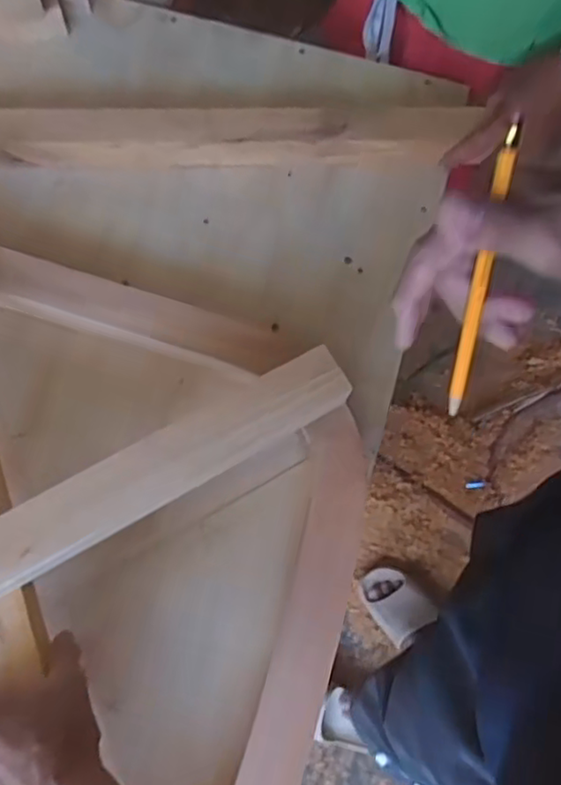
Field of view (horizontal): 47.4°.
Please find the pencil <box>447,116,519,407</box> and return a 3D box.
[{"bbox_3d":[0.101,-0.050,0.327,0.009,0.165,0.007,-1,39,-1],"label":"pencil"}]

